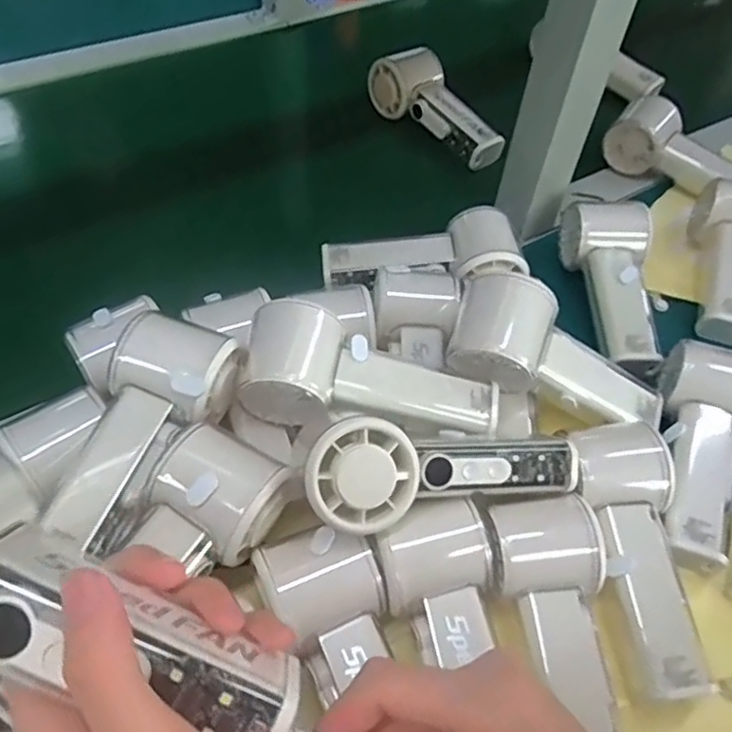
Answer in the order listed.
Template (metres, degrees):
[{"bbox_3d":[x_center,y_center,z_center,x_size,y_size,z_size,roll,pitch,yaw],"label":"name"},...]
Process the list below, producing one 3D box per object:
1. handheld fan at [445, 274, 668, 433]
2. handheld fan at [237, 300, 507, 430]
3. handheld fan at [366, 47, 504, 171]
[{"bbox_3d":[0.126,0.001,0.415,0.150,0.058,0.059,26,50,-15],"label":"handheld fan"},{"bbox_3d":[0.004,0.008,0.379,0.151,0.047,0.059,10,52,3],"label":"handheld fan"},{"bbox_3d":[0.070,-0.255,0.638,0.053,0.053,0.156,-27,59,-24],"label":"handheld fan"}]

